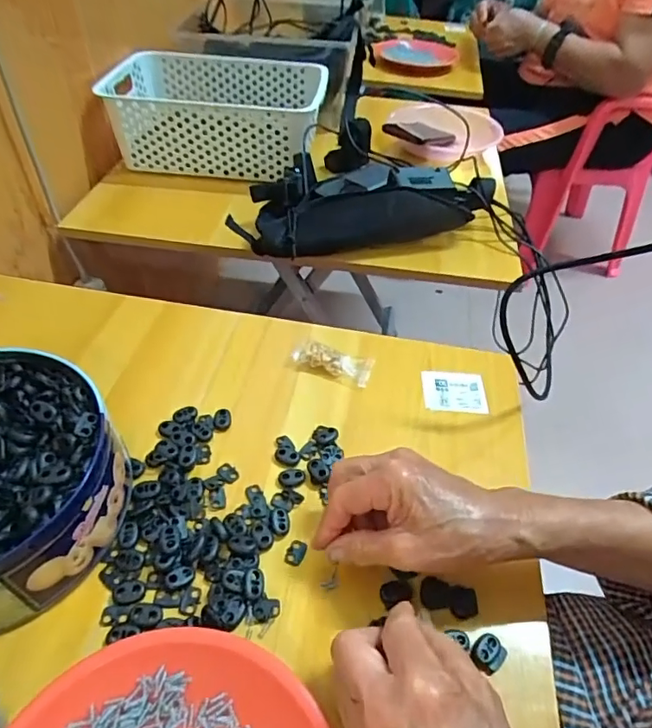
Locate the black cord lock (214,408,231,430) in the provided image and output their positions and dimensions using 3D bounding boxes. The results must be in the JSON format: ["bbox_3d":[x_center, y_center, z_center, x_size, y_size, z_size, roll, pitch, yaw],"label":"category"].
[{"bbox_3d":[-0.092,0.051,0.461,0.014,0.012,0.018,-6,46,-10],"label":"black cord lock"}]

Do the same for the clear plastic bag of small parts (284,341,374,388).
[{"bbox_3d":[0.004,-0.005,0.513,0.085,0.019,0.038,16,46,12],"label":"clear plastic bag of small parts"}]

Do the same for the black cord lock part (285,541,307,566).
[{"bbox_3d":[-0.022,0.140,0.382,0.013,0.004,0.019,15,46,11],"label":"black cord lock part"}]

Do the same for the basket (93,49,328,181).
[{"bbox_3d":[-0.165,-0.391,0.809,0.306,0.104,0.224,5,45,1],"label":"basket"}]

